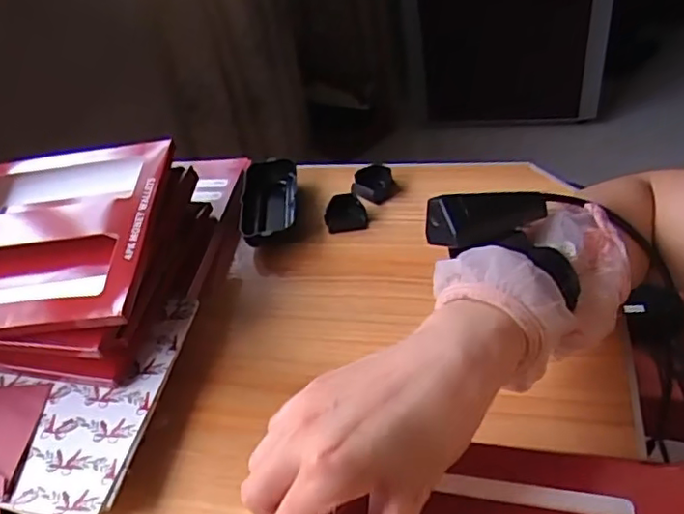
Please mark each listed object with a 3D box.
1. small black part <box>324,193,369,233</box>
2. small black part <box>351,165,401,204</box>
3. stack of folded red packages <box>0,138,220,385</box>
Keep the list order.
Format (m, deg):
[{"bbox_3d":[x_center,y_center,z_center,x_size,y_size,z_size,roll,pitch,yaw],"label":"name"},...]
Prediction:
[{"bbox_3d":[0.003,-0.042,0.572,0.039,0.020,0.036,-13,44,-1],"label":"small black part"},{"bbox_3d":[0.032,-0.072,0.597,0.043,0.017,0.041,-9,44,4],"label":"small black part"},{"bbox_3d":[-0.257,0.010,0.517,0.261,0.092,0.204,-5,45,8],"label":"stack of folded red packages"}]

